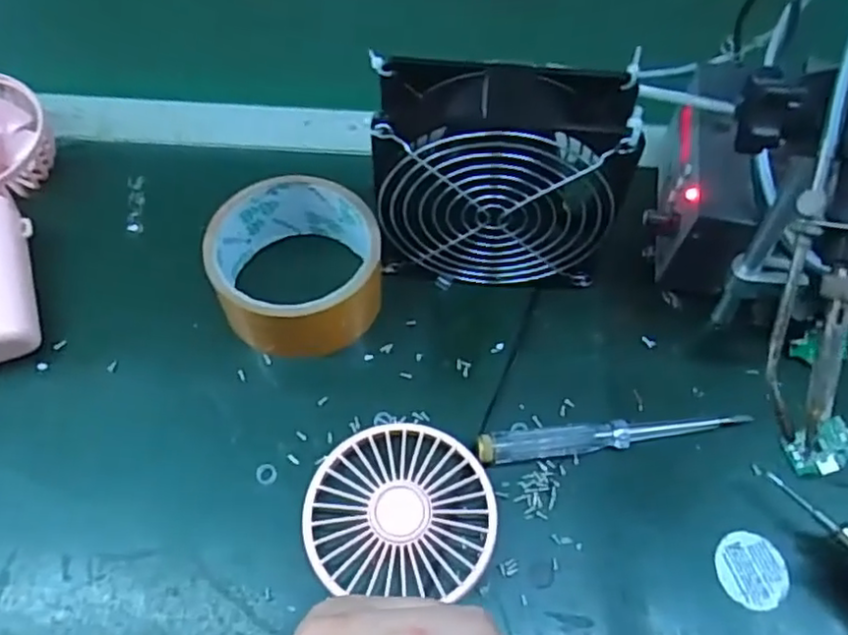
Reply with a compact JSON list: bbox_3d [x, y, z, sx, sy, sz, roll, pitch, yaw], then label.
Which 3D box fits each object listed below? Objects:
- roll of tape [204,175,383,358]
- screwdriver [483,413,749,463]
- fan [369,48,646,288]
[{"bbox_3d":[-0.066,-0.027,0.362,0.088,0.049,0.082,1,60,-1],"label":"roll of tape"},{"bbox_3d":[0.094,0.057,0.336,0.134,0.014,0.016,-6,60,-6],"label":"screwdriver"},{"bbox_3d":[0.036,-0.065,0.346,0.123,0.119,0.054,8,60,3],"label":"fan"}]

